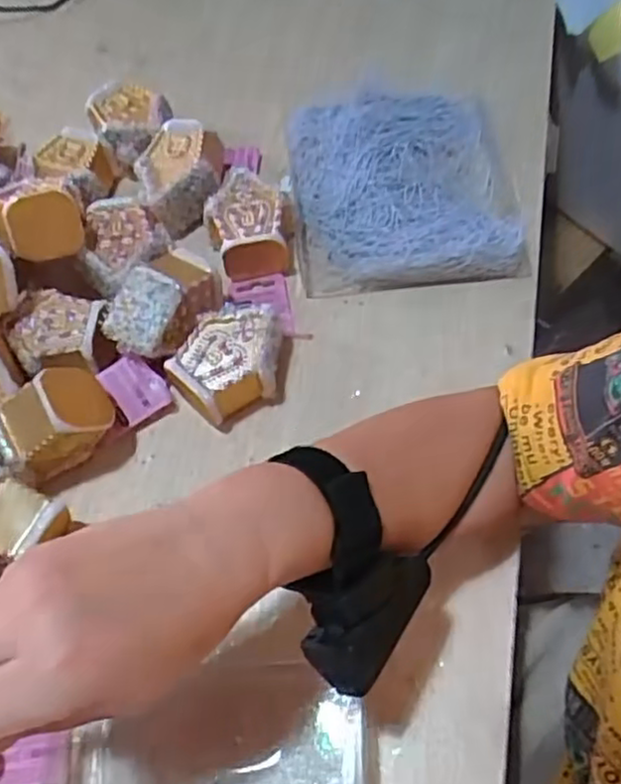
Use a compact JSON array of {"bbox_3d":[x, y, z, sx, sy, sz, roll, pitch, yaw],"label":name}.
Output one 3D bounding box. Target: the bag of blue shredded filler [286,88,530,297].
[{"bbox_3d":[0.072,-0.175,0.590,0.174,0.043,0.216,-7,60,1],"label":"bag of blue shredded filler"}]

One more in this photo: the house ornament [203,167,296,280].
[{"bbox_3d":[-0.049,-0.133,0.557,0.066,0.042,0.082,-11,60,-2],"label":"house ornament"}]

